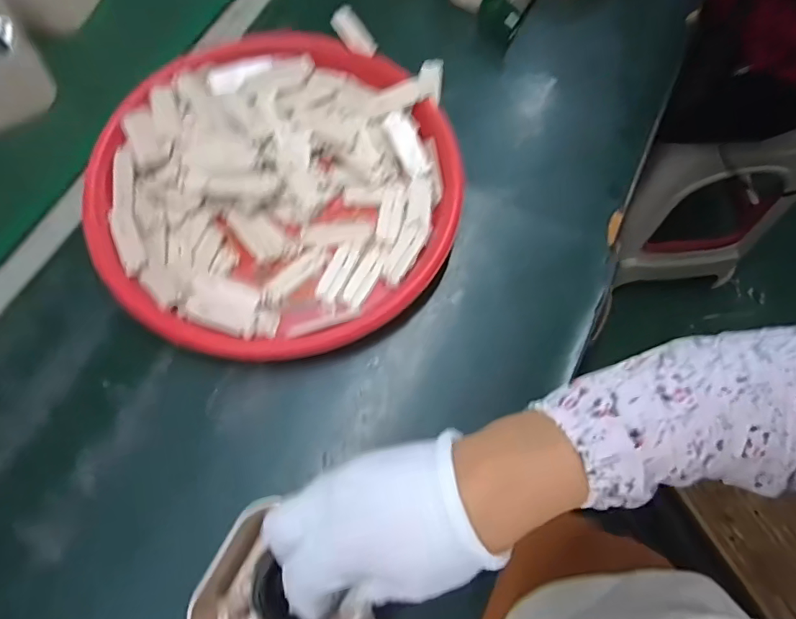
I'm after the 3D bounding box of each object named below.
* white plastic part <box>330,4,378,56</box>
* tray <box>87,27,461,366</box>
[{"bbox_3d":[-0.042,-0.273,0.503,0.027,0.007,0.064,-29,72,-12],"label":"white plastic part"},{"bbox_3d":[-0.098,-0.109,0.424,0.283,0.032,0.287,1,68,-1],"label":"tray"}]

